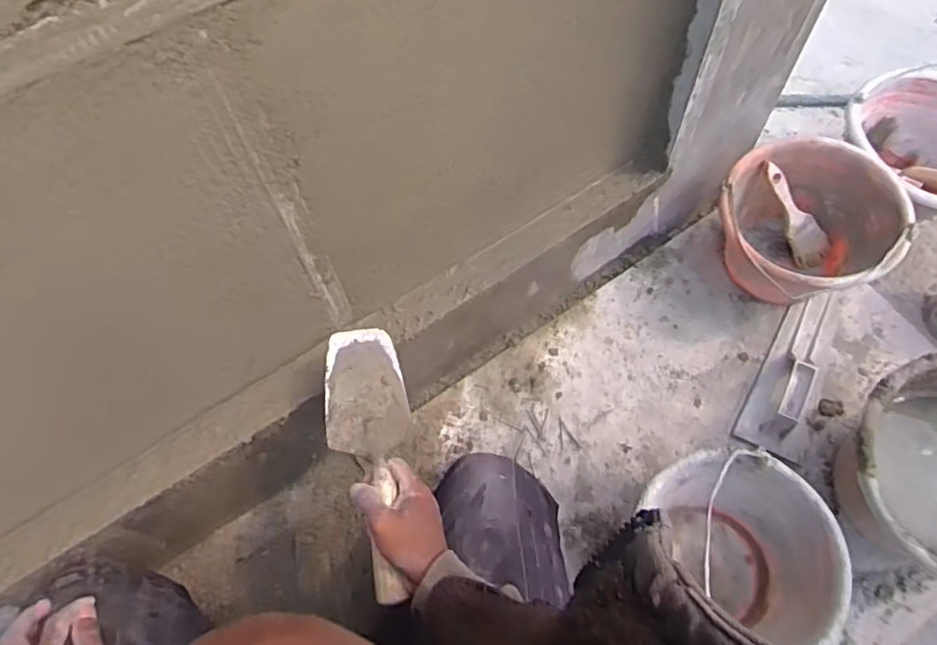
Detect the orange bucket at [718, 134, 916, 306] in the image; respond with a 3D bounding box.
[{"bbox_3d":[0.460,-0.113,0.896,0.222,0.187,0.225,-1,62,2],"label":"orange bucket"}]

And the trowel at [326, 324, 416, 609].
[{"bbox_3d":[-0.099,0.134,0.641,0.083,0.049,0.260,-10,65,-2],"label":"trowel"}]

